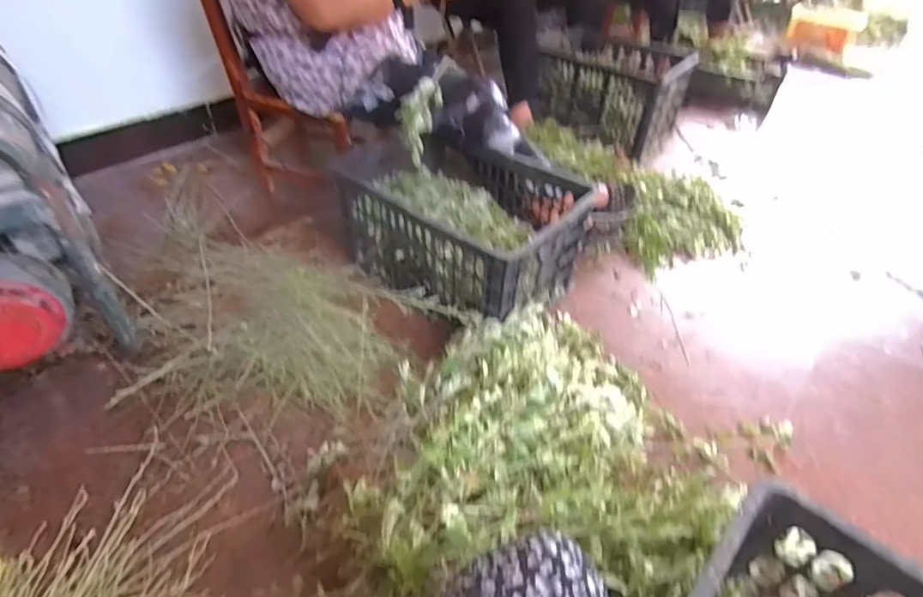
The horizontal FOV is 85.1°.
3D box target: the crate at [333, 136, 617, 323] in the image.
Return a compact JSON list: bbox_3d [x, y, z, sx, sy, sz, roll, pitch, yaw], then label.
[{"bbox_3d":[0.008,-0.161,1.110,0.452,0.219,0.338,28,48,24],"label":"crate"}]

